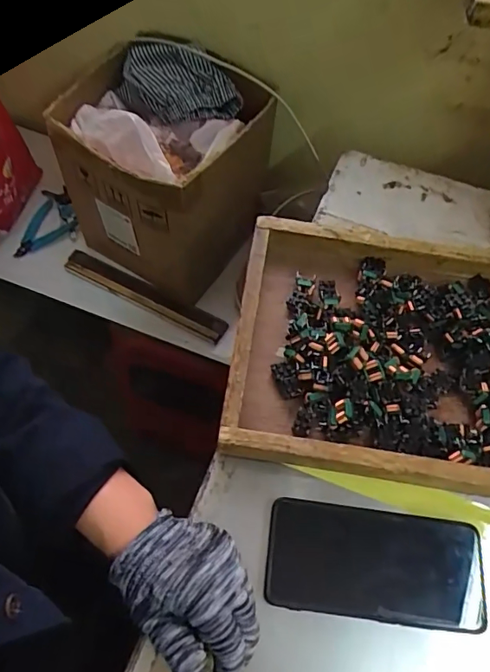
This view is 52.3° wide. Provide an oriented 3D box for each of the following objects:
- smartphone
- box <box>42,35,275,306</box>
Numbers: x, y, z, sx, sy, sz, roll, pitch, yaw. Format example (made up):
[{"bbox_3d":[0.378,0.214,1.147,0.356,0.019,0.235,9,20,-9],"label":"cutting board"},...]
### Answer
[{"bbox_3d":[0.098,0.171,0.377,0.158,0.012,0.077,5,60,5],"label":"smartphone"},{"bbox_3d":[-0.105,-0.239,0.730,0.236,0.264,0.237,33,66,19],"label":"box"}]

